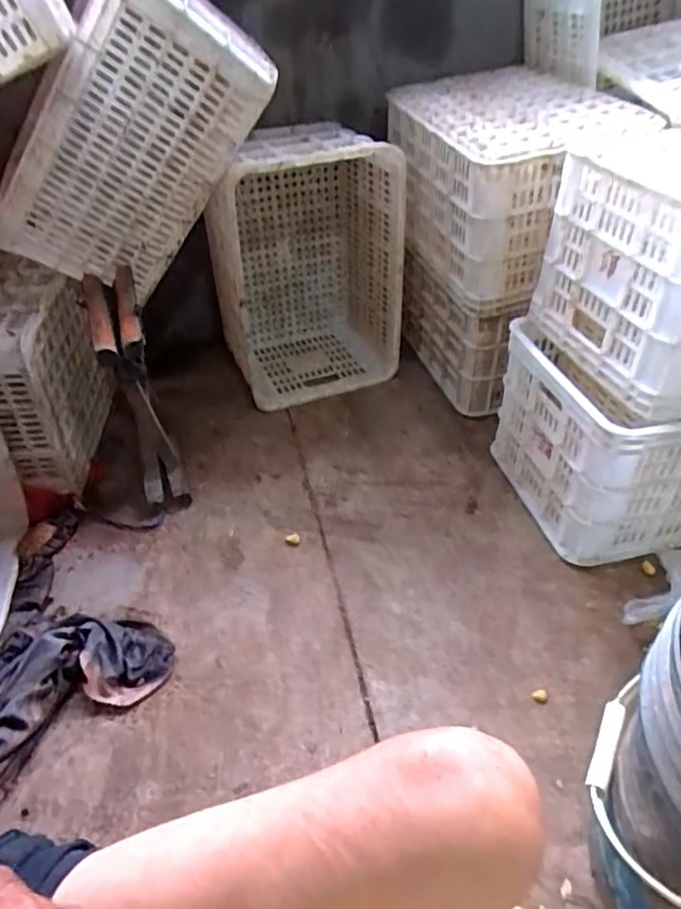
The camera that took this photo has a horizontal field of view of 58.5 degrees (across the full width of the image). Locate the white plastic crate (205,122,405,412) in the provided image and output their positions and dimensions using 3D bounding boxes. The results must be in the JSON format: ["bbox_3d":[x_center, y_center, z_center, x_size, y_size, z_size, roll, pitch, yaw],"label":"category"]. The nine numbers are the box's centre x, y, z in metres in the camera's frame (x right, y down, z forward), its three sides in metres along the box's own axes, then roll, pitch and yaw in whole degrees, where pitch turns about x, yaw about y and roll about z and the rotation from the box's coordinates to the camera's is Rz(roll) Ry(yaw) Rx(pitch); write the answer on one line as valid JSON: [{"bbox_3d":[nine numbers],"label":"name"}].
[{"bbox_3d":[-0.078,-0.412,1.349,0.385,0.512,0.301,-10,39,-14],"label":"white plastic crate"}]

